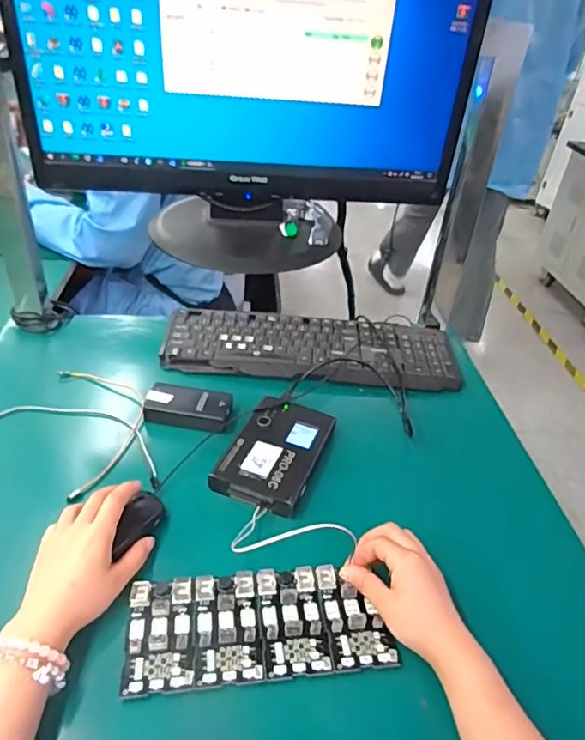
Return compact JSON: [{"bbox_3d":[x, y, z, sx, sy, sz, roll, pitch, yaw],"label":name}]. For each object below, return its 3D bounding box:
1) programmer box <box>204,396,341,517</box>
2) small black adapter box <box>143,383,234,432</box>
[{"bbox_3d":[-0.017,0.092,0.626,0.096,0.020,0.153,17,38,15],"label":"programmer box"},{"bbox_3d":[-0.130,0.045,0.672,0.101,0.029,0.047,11,37,7],"label":"small black adapter box"}]

